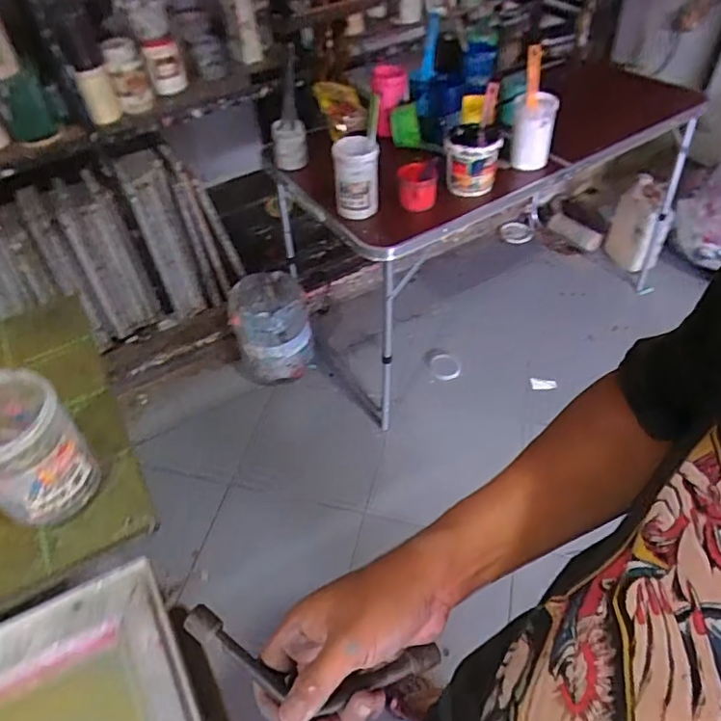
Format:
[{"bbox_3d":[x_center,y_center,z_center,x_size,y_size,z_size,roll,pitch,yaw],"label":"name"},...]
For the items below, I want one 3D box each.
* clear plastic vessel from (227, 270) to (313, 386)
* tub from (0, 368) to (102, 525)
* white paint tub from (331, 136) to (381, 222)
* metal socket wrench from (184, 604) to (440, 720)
[{"bbox_3d":[-0.290,-0.105,1.784,0.250,0.282,0.240,-12,48,-5],"label":"clear plastic vessel"},{"bbox_3d":[-0.314,0.089,0.528,0.096,0.128,0.090,-3,48,3],"label":"tub"},{"bbox_3d":[-0.007,-0.405,1.242,0.099,0.171,0.088,-5,48,1],"label":"white paint tub"},{"bbox_3d":[-0.039,0.215,0.307,0.157,0.032,0.132,6,48,6],"label":"metal socket wrench"}]

